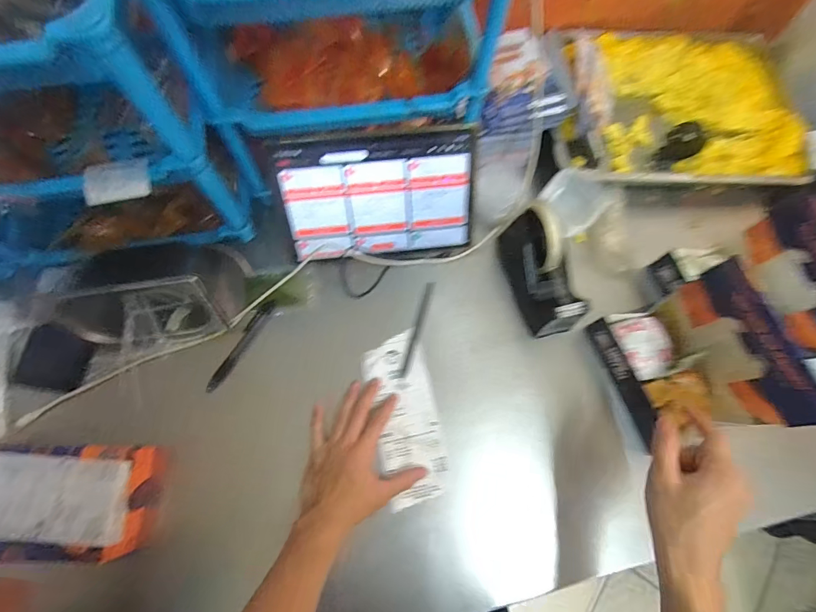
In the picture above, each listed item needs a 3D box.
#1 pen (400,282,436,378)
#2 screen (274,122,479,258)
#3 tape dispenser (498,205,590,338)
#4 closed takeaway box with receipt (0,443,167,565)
[{"bbox_3d":[0.014,0.031,0.543,0.012,0.011,0.137,16,73,4],"label":"pen"},{"bbox_3d":[-0.034,-0.134,0.511,0.234,0.162,0.008,-5,38,-4],"label":"screen"},{"bbox_3d":[0.169,-0.045,0.512,0.053,0.102,0.155,-18,73,-7],"label":"tape dispenser"},{"bbox_3d":[-0.379,0.209,0.431,0.182,0.073,0.111,3,72,0],"label":"closed takeaway box with receipt"}]

